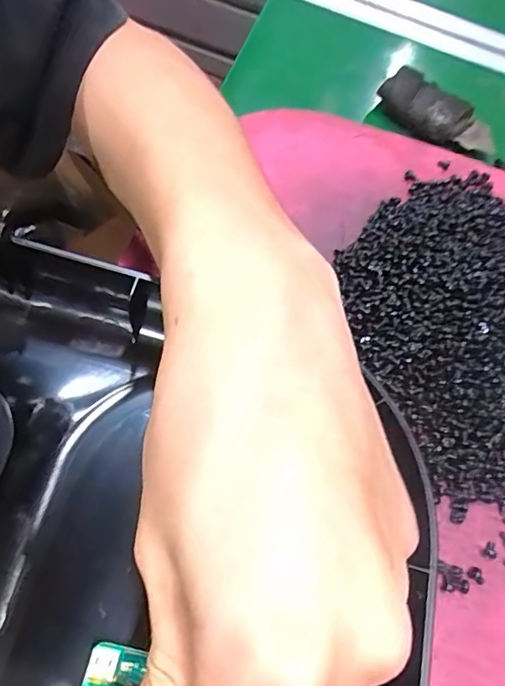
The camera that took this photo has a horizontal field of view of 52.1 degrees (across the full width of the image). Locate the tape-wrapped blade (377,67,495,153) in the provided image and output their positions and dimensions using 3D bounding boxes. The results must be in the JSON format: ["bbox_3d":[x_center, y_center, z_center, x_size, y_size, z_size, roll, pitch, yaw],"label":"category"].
[{"bbox_3d":[0.105,-0.129,0.289,0.065,0.019,0.024,29,64,12],"label":"tape-wrapped blade"}]

